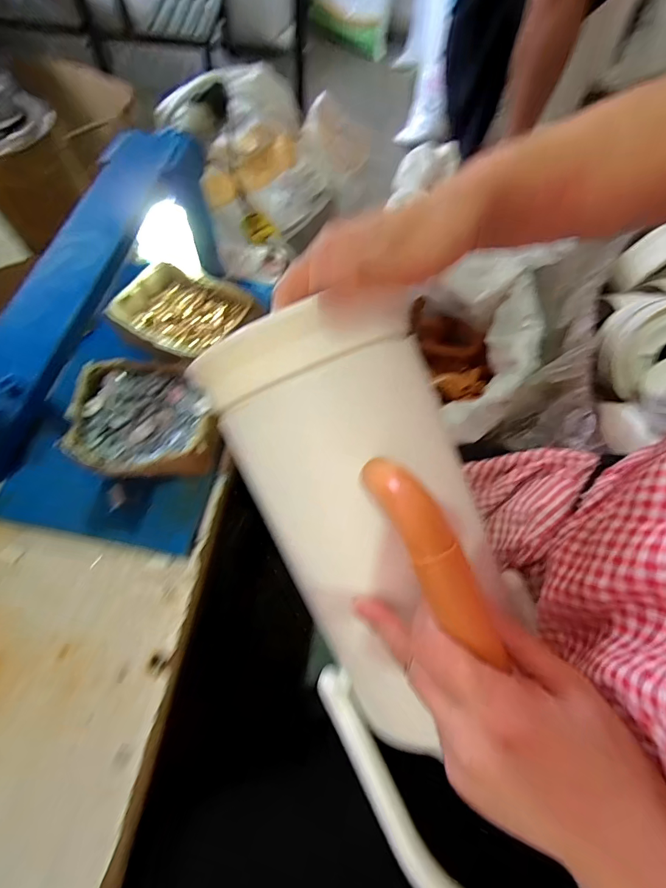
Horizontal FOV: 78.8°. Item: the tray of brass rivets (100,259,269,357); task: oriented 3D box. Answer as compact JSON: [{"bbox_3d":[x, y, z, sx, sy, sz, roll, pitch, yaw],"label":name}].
[{"bbox_3d":[-0.162,-0.140,0.443,0.143,0.037,0.105,26,67,9],"label":"tray of brass rivets"}]

